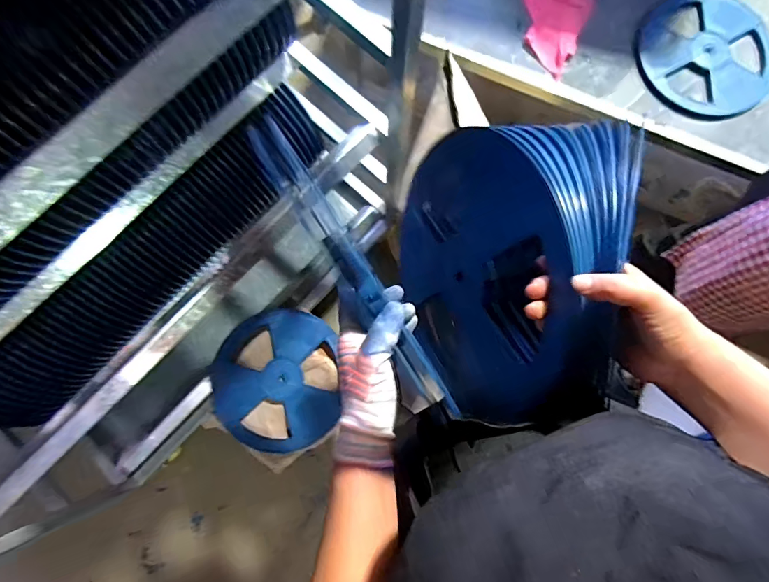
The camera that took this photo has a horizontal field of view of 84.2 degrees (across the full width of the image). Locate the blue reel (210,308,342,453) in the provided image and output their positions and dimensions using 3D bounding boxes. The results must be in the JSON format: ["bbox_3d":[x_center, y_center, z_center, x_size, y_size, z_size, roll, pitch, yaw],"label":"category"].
[{"bbox_3d":[-0.257,0.209,1.001,0.285,0.033,0.317,-3,80,0],"label":"blue reel"}]

